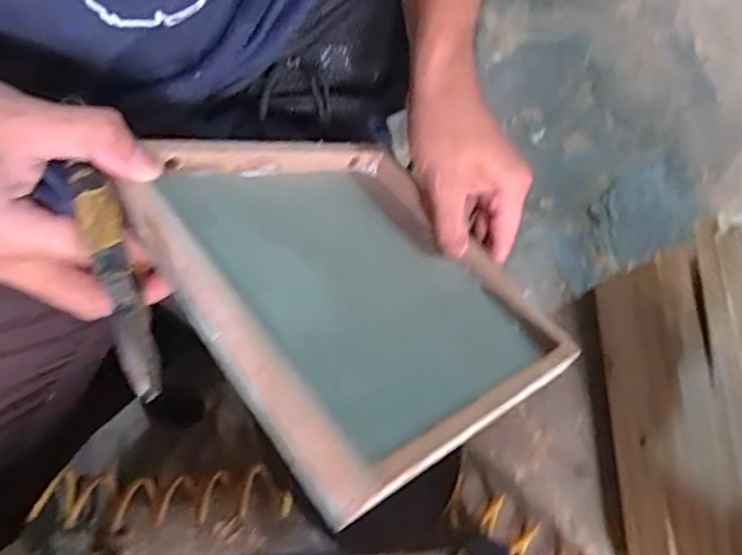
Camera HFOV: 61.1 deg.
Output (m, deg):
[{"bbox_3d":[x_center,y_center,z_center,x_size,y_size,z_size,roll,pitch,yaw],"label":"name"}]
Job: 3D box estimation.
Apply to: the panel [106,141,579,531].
[{"bbox_3d":[-0.003,0.001,0.326,0.184,0.208,0.023,49,122,18],"label":"panel"}]

